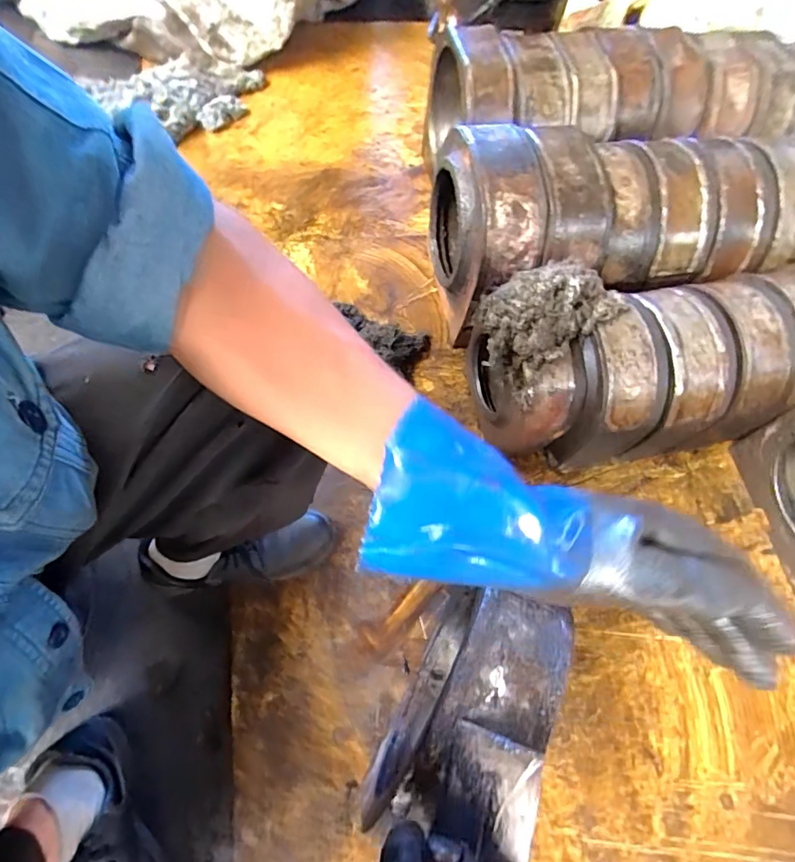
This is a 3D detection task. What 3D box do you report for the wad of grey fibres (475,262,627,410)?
[{"bbox_3d":[0.210,-0.160,0.663,0.197,0.109,0.142,-34,72,-19],"label":"wad of grey fibres"}]

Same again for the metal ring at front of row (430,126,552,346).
[{"bbox_3d":[0.149,-0.344,0.830,0.132,0.257,0.248,-7,65,-9],"label":"metal ring at front of row"}]

